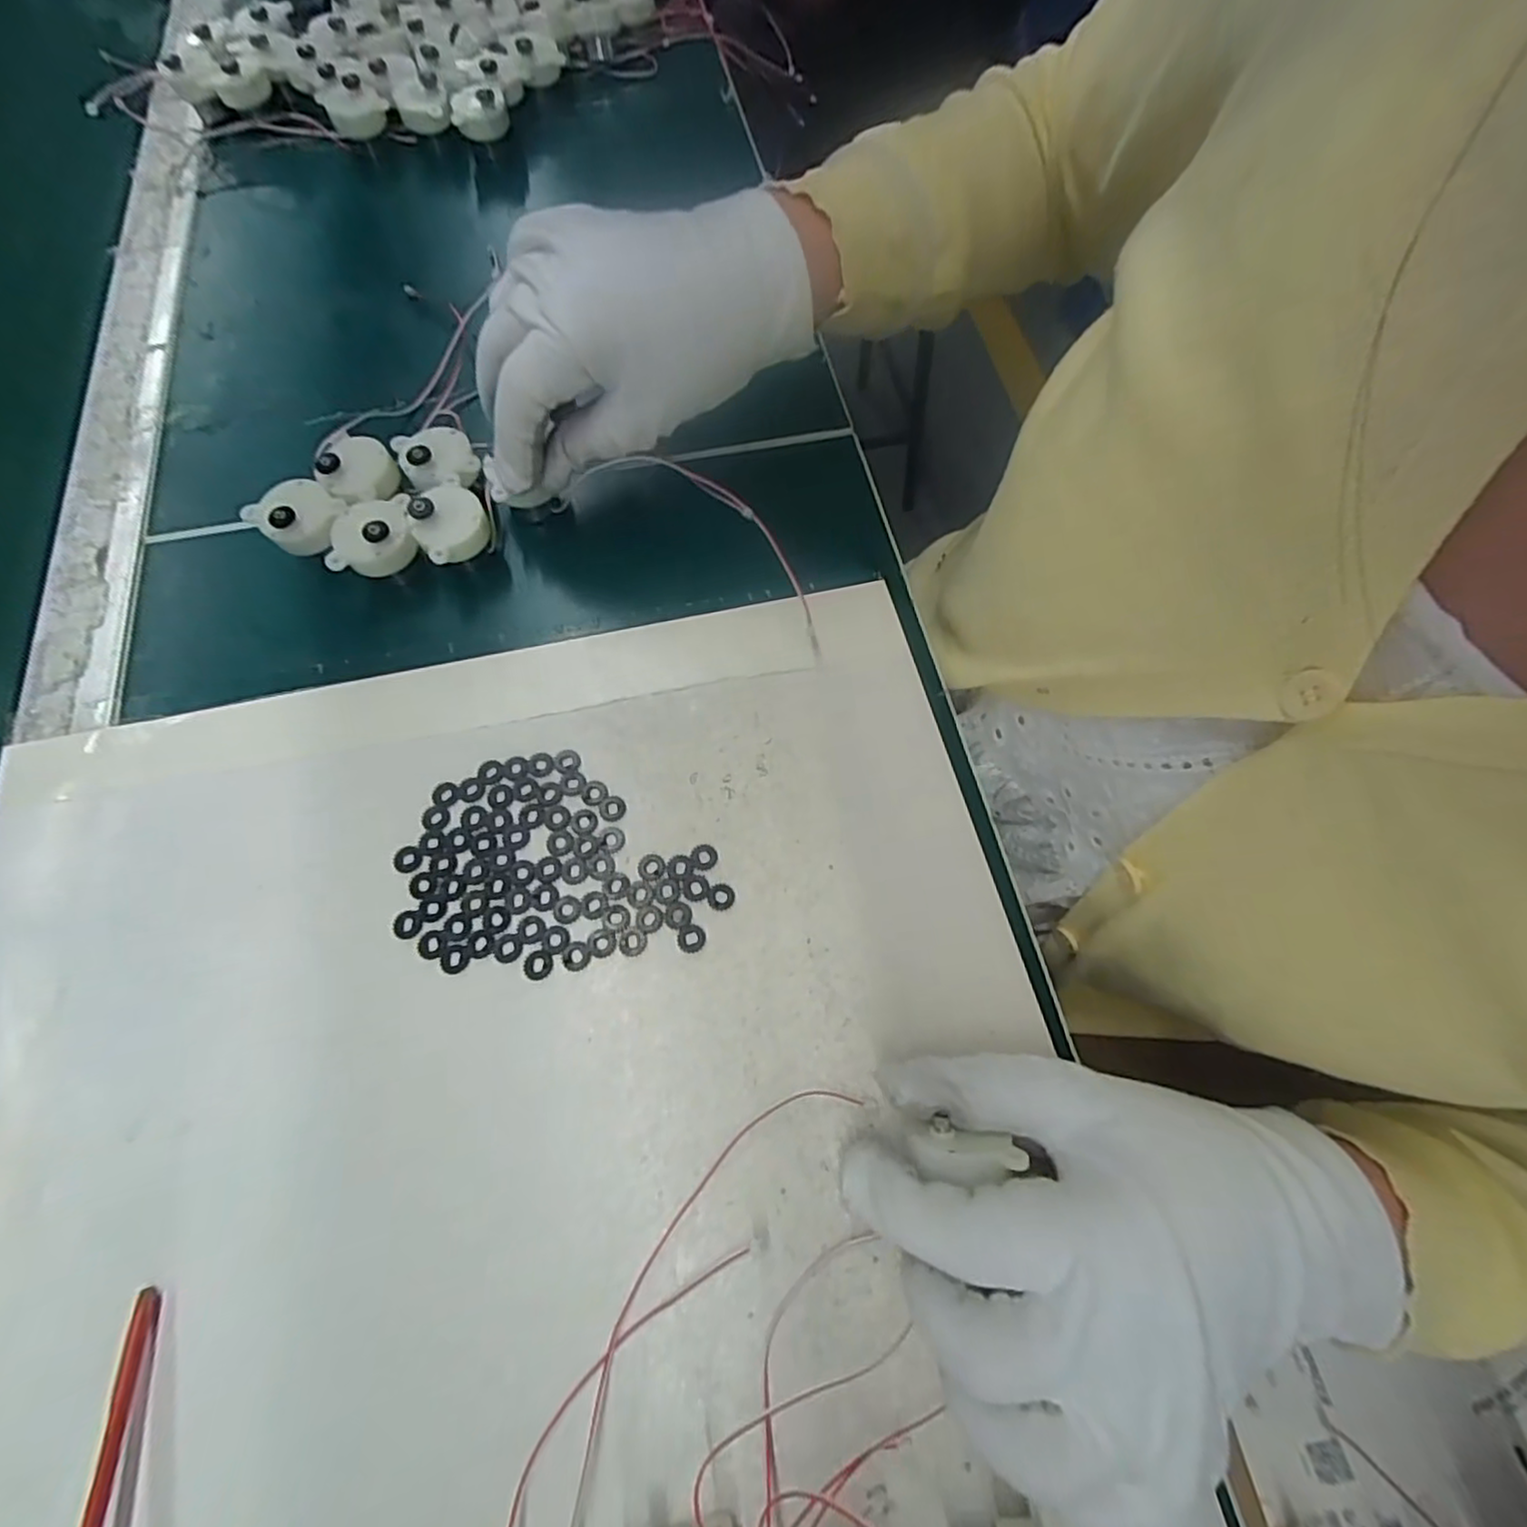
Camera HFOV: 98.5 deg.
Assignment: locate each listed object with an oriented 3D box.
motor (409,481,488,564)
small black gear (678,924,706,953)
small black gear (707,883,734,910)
[{"bbox_3d":[-0.139,-0.107,0.290,0.031,0.016,0.032,0,69,-1],"label":"motor"},{"bbox_3d":[-0.027,0.066,0.247,0.011,0.004,0.011,0,69,-1],"label":"small black gear"},{"bbox_3d":[-0.016,0.051,0.253,0.010,0.004,0.010,0,69,-1],"label":"small black gear"}]

